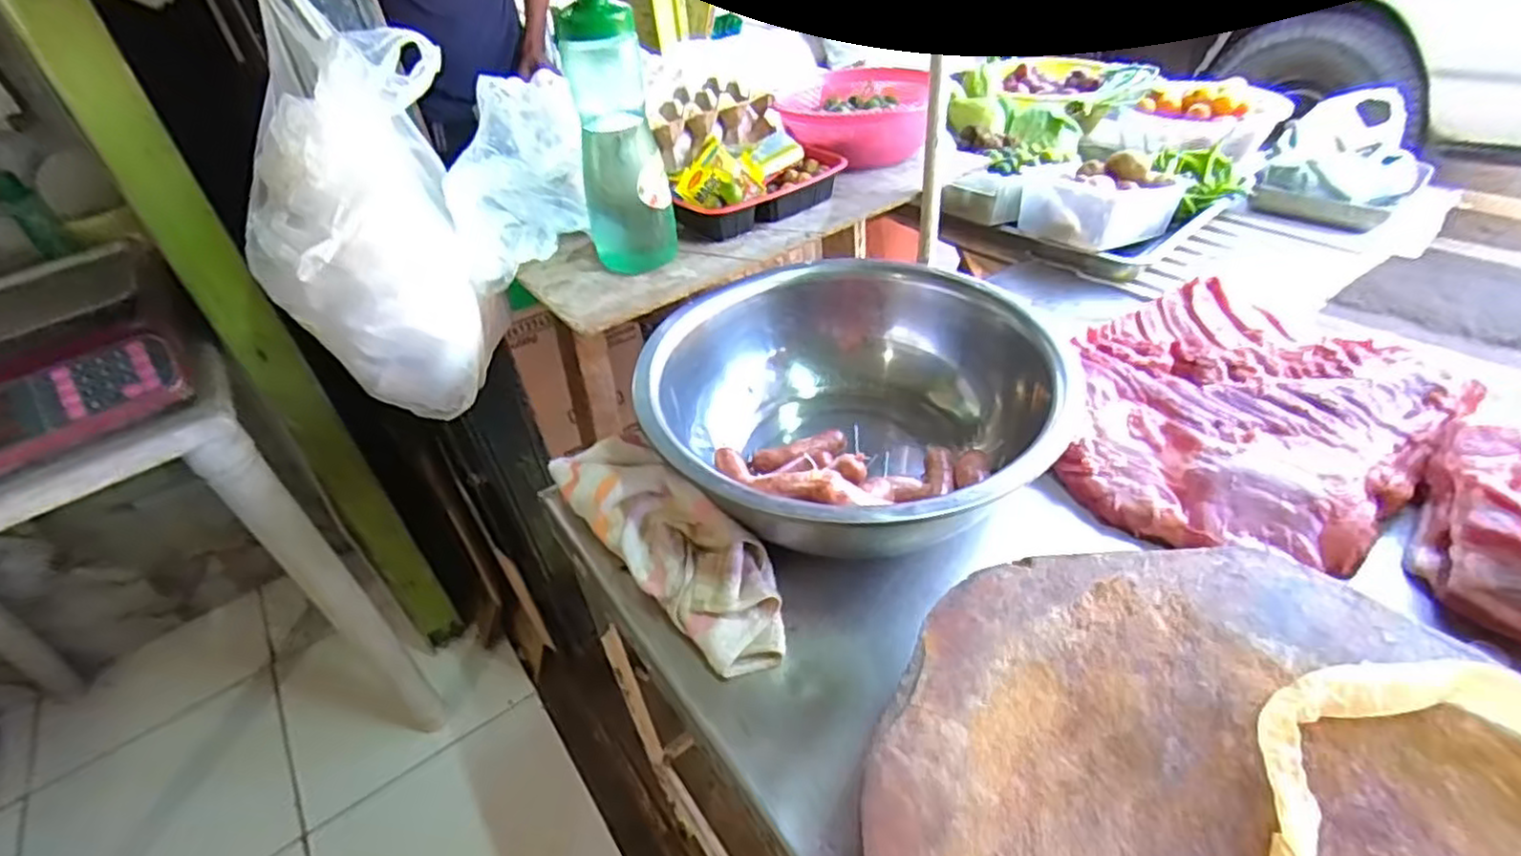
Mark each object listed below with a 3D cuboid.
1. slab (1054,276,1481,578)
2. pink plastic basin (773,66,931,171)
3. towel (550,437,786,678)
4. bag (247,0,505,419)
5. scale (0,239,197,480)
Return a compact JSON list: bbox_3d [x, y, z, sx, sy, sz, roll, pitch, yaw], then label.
[{"bbox_3d":[0.439,-0.015,0.671,0.328,0.066,0.293,-28,44,-26],"label":"slab"},{"bbox_3d":[0.132,-0.425,0.971,0.160,0.076,0.162,10,43,20],"label":"pink plastic basin"},{"bbox_3d":[-0.079,0.092,0.621,0.093,0.058,0.277,-33,46,-27],"label":"towel"},{"bbox_3d":[-0.393,-0.225,0.709,0.146,0.457,0.201,5,23,37],"label":"bag"},{"bbox_3d":[-0.897,-0.084,0.843,0.330,0.108,0.358,-30,45,-25],"label":"scale"}]

